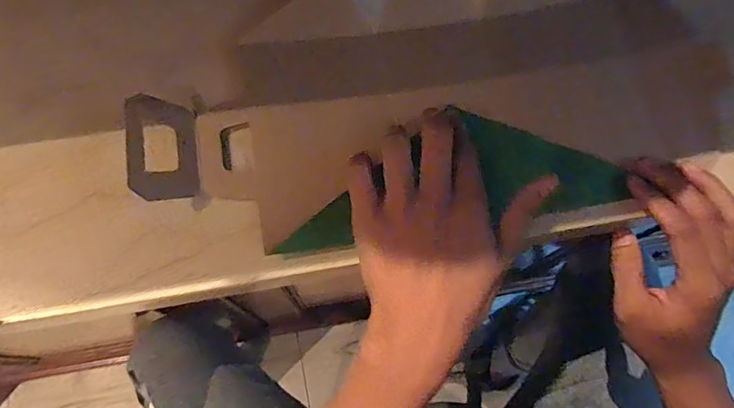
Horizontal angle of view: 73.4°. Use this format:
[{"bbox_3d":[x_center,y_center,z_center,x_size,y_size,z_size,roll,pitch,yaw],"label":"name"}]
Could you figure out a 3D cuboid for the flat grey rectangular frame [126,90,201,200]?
[{"bbox_3d":[-0.134,-0.037,0.324,0.046,0.004,0.071,4,70,-44],"label":"flat grey rectangular frame"}]

